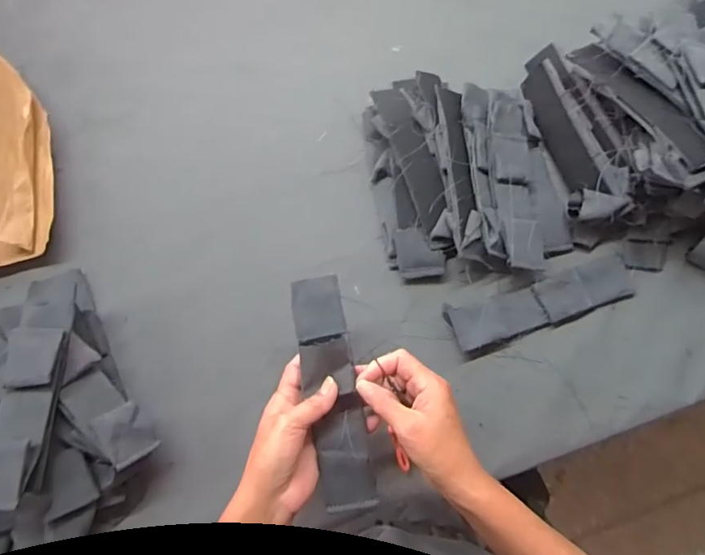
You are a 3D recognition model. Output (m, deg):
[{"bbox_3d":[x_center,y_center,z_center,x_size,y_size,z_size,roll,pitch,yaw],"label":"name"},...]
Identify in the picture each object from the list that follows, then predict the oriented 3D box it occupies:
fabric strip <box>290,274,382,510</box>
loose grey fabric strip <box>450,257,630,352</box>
[{"bbox_3d":[-0.016,0.098,0.444,0.044,0.038,0.197,-10,85,-2],"label":"fabric strip"},{"bbox_3d":[0.200,0.029,0.548,0.197,0.022,0.053,-15,77,-3],"label":"loose grey fabric strip"}]

